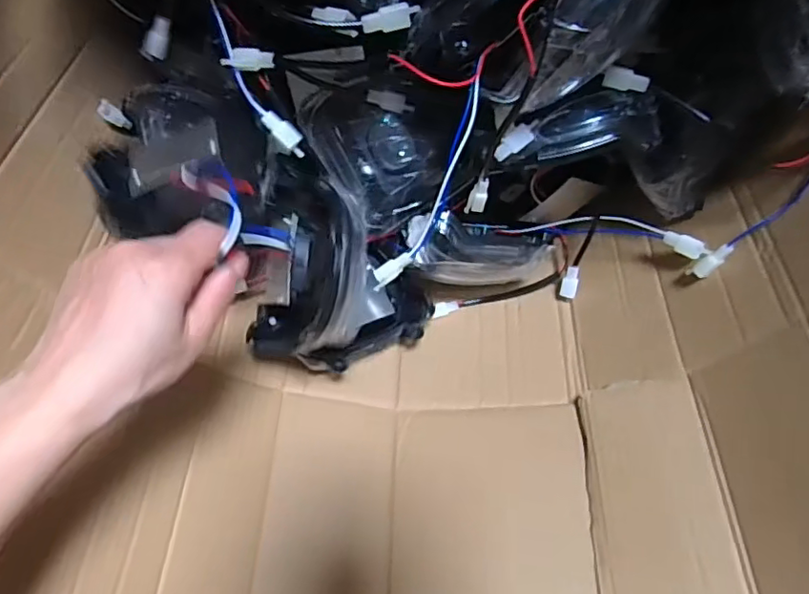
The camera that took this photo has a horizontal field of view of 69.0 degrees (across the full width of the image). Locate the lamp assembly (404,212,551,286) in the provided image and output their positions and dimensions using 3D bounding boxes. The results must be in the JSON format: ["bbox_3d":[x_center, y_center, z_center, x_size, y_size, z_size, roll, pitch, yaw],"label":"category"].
[{"bbox_3d":[0.066,-0.039,0.522,0.129,0.078,0.055,5,89,-8],"label":"lamp assembly"}]

